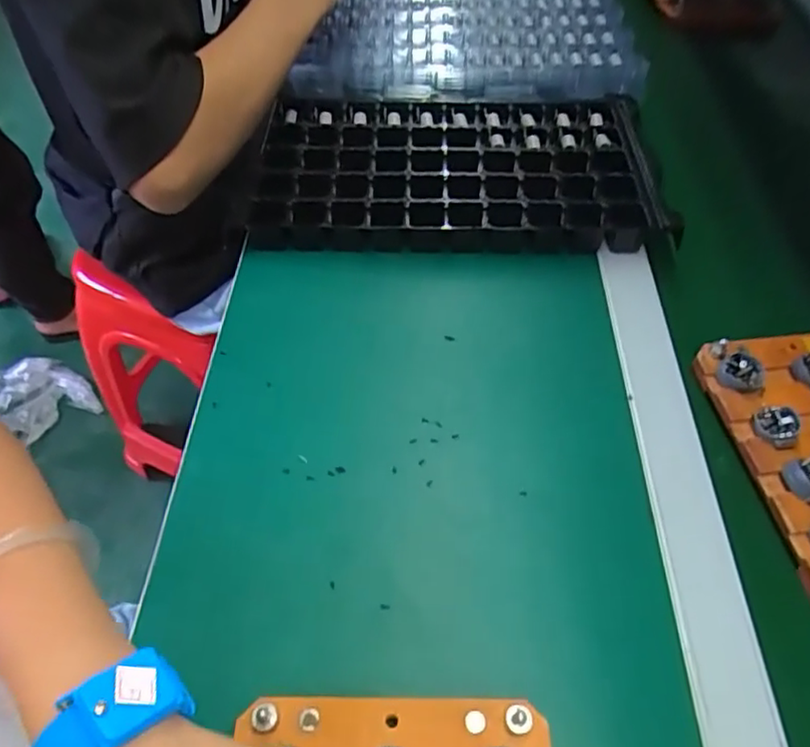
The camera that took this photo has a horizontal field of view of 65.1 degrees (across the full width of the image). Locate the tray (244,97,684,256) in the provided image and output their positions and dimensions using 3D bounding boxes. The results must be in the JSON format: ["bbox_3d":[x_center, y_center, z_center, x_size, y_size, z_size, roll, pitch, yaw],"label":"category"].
[{"bbox_3d":[0.043,-0.181,0.579,0.350,0.048,0.193,1,49,-1],"label":"tray"}]

